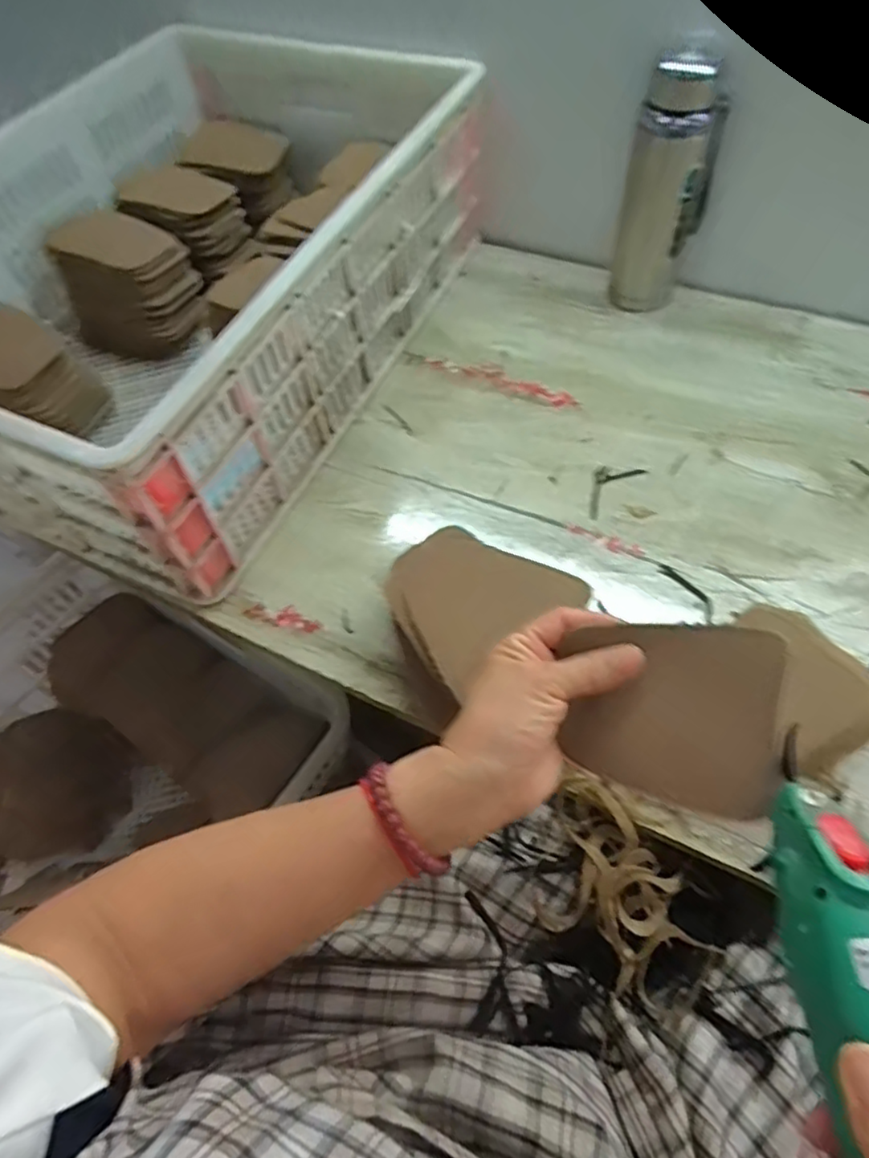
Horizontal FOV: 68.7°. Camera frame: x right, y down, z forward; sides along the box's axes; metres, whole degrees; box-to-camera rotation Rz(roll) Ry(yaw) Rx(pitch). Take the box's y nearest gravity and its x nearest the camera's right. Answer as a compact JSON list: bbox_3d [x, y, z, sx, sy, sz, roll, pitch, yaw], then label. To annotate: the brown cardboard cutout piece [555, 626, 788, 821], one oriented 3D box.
[{"bbox_3d":[0.115,0.066,0.319,0.103,0.006,0.085,1,75,38],"label":"brown cardboard cutout piece"}]

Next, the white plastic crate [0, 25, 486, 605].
[{"bbox_3d":[-0.253,-0.345,0.656,0.454,0.188,0.626,21,63,15],"label":"white plastic crate"}]

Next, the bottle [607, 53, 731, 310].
[{"bbox_3d":[0.231,-0.385,0.635,0.076,0.217,0.057,16,62,13],"label":"bottle"}]

